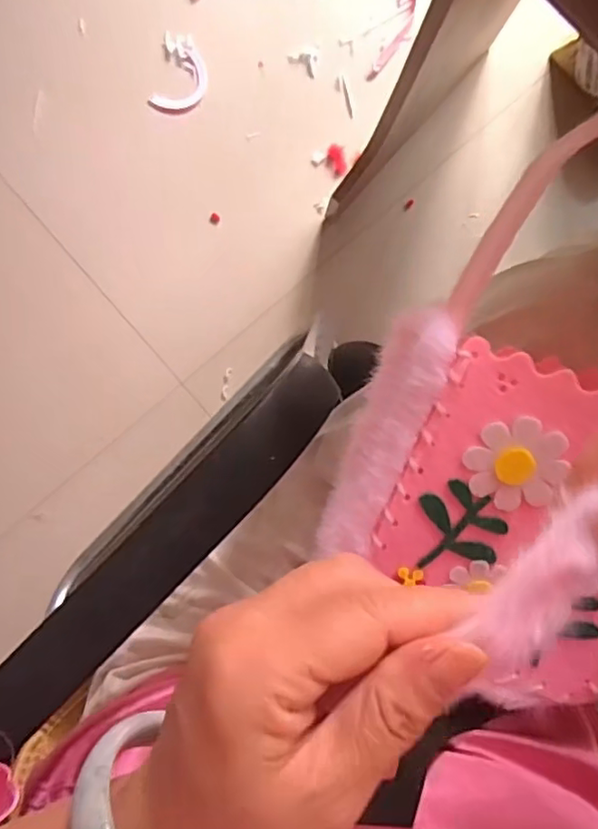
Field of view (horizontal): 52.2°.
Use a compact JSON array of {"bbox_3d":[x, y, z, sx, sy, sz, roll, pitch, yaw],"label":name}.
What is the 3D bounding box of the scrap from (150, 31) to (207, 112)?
[{"bbox_3d":[-0.159,-0.464,0.834,0.066,0.011,0.098,14,93,-3],"label":"scrap"}]

